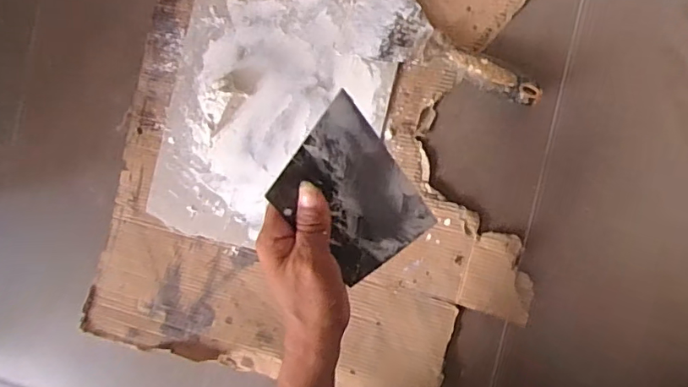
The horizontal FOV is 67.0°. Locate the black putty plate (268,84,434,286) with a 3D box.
[{"bbox_3d":[0.009,0.005,0.418,0.095,0.004,0.139,-46,119,-9],"label":"black putty plate"}]

